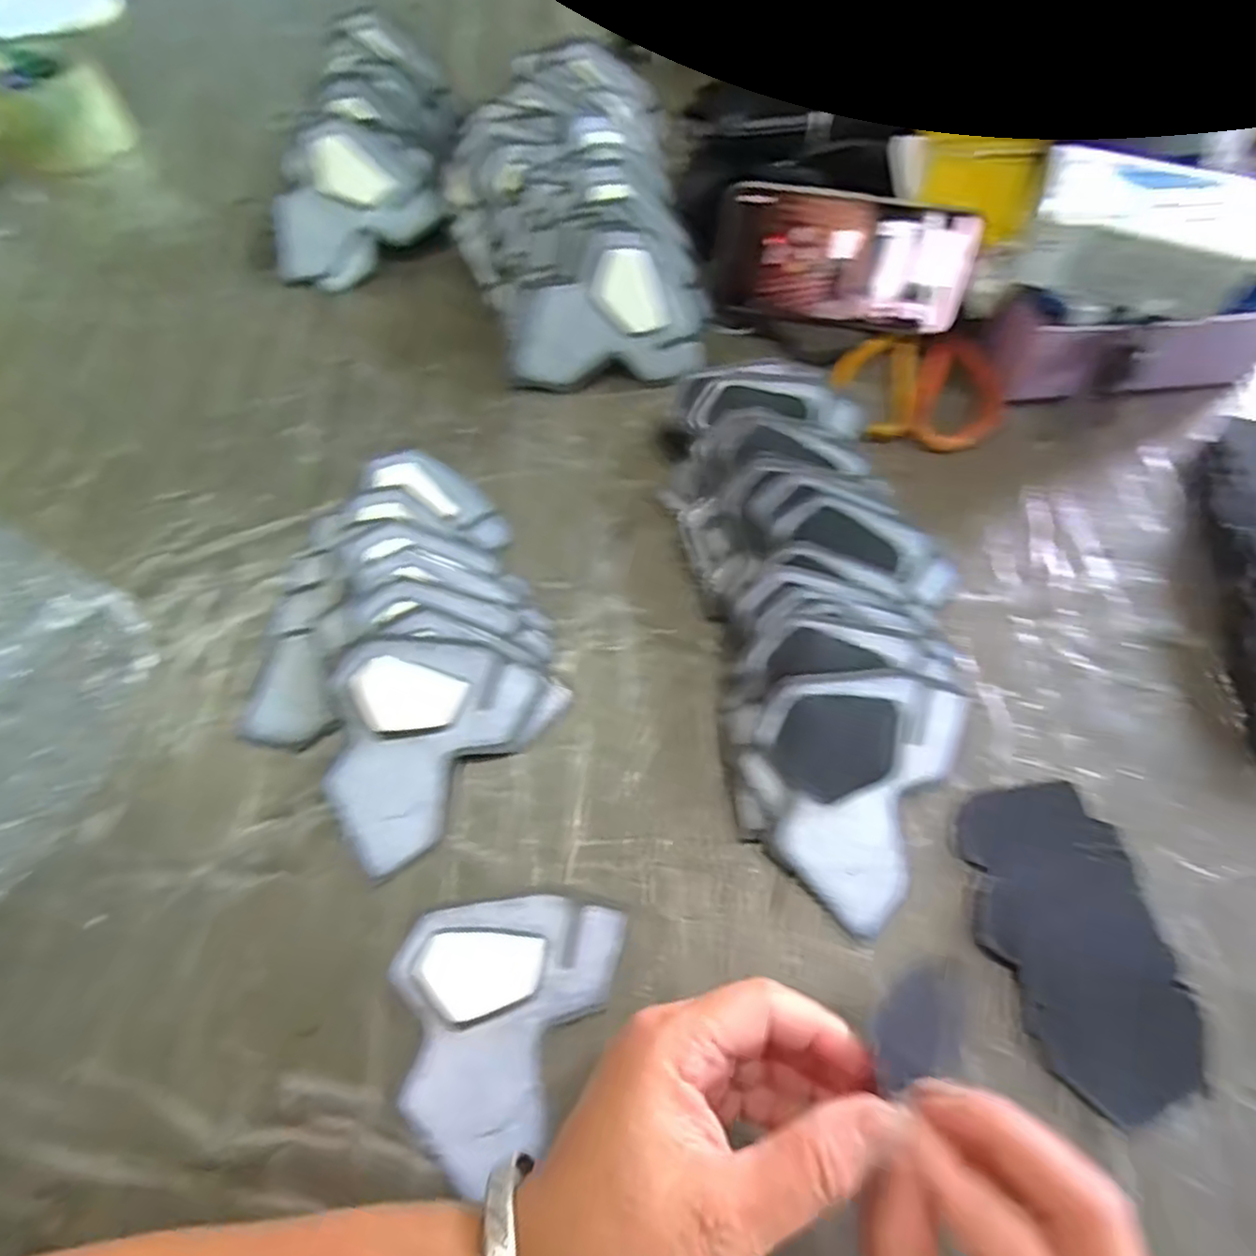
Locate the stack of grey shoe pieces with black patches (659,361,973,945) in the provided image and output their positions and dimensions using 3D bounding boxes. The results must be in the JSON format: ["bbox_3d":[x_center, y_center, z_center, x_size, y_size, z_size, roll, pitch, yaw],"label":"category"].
[{"bbox_3d":[0.109,-0.018,0.389,0.139,0.054,0.315,-9,64,-3],"label":"stack of grey shoe pieces with black patches"}]

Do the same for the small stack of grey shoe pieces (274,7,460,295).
[{"bbox_3d":[-0.201,-0.365,0.555,0.115,0.092,0.185,16,65,9],"label":"small stack of grey shoe pieces"}]

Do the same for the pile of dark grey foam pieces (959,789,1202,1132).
[{"bbox_3d":[0.206,0.143,0.328,0.078,0.012,0.136,-9,61,0],"label":"pile of dark grey foam pieces"}]

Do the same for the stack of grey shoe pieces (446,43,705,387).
[{"bbox_3d":[-0.048,-0.317,0.533,0.169,0.076,0.305,-8,64,-2],"label":"stack of grey shoe pieces"}]

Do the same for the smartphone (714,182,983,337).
[{"bbox_3d":[0.141,-0.244,0.473,0.162,0.077,0.009,13,36,7],"label":"smartphone"}]

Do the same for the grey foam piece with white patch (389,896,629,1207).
[{"bbox_3d":[-0.061,0.176,0.319,0.095,0.010,0.111,11,64,7],"label":"grey foam piece with white patch"}]

